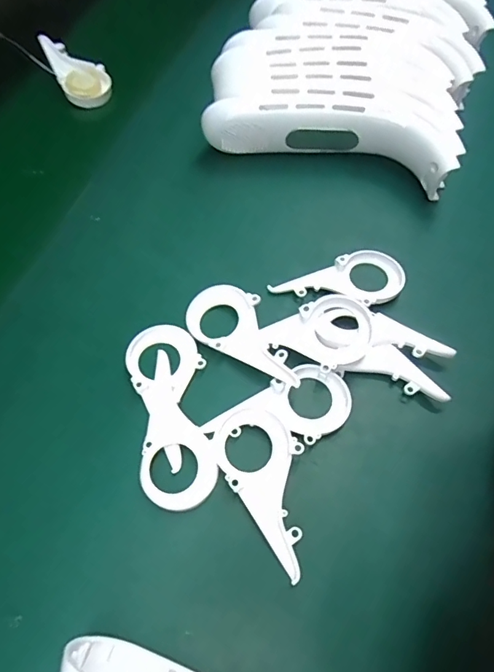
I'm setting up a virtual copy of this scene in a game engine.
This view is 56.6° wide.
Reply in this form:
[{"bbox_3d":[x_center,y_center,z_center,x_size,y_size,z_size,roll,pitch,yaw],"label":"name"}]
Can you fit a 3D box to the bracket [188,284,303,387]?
[{"bbox_3d":[0.001,-0.003,0.307,0.091,0.013,0.044,31,64,15],"label":"bracket"}]

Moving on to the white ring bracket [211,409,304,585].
[{"bbox_3d":[0.016,0.081,0.261,0.046,0.008,0.089,-32,66,-18],"label":"white ring bracket"}]

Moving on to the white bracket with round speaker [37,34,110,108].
[{"bbox_3d":[-0.177,-0.270,0.461,0.048,0.019,0.089,-42,82,-20],"label":"white bracket with round speaker"}]

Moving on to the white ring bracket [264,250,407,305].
[{"bbox_3d":[0.068,-0.036,0.330,0.093,0.008,0.046,-17,62,-10],"label":"white ring bracket"}]

